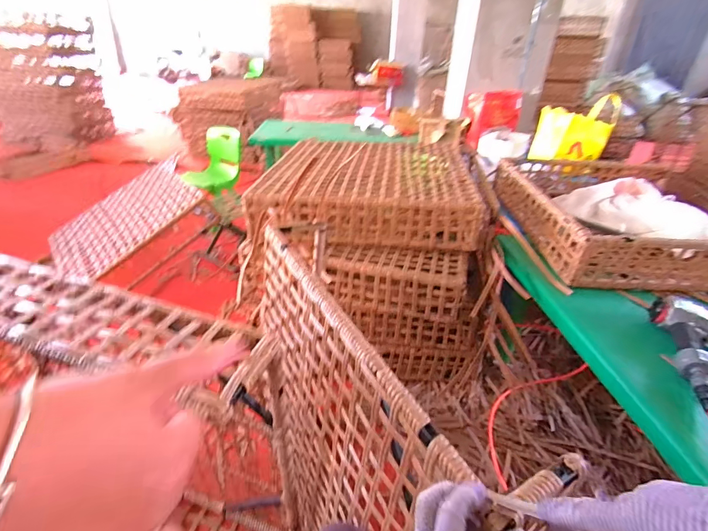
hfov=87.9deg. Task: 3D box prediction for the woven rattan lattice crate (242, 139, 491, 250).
[{"bbox_3d":[0.074,-0.270,1.230,0.658,0.142,0.609,6,31,6],"label":"woven rattan lattice crate"}]

